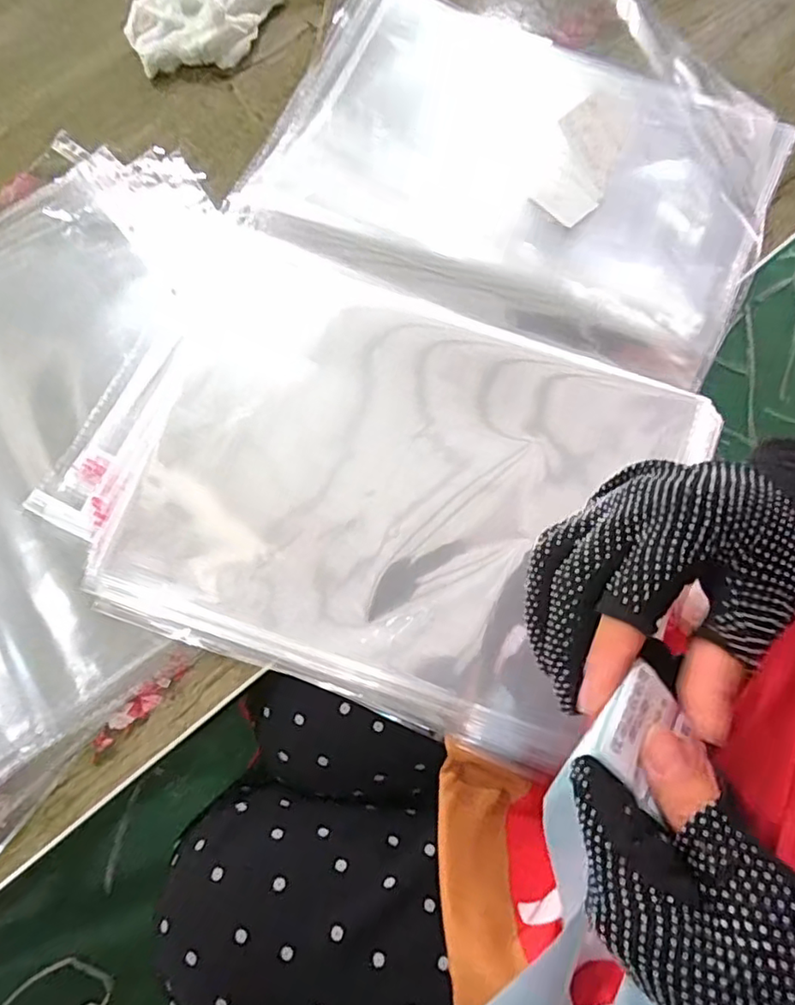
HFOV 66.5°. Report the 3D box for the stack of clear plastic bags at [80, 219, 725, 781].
[{"bbox_3d":[-0.011,-0.012,0.348,0.300,0.014,0.237,23,77,8],"label":"stack of clear plastic bags"}]

